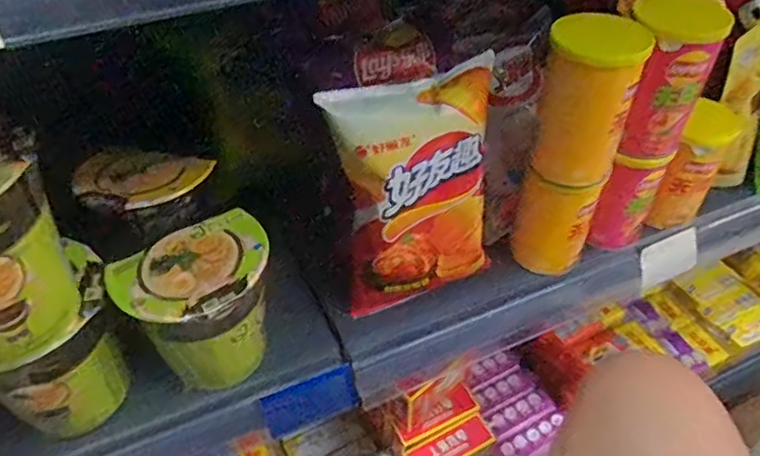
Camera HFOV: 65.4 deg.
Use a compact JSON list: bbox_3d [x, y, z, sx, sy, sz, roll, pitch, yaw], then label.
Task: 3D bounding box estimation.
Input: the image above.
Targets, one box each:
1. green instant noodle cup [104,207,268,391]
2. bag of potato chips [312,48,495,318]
[{"bbox_3d":[-0.124,0.063,0.437,0.101,0.106,0.082,-32,54,-28],"label":"green instant noodle cup"},{"bbox_3d":[0.032,-0.030,0.474,0.129,0.187,0.050,-18,34,-15],"label":"bag of potato chips"}]

